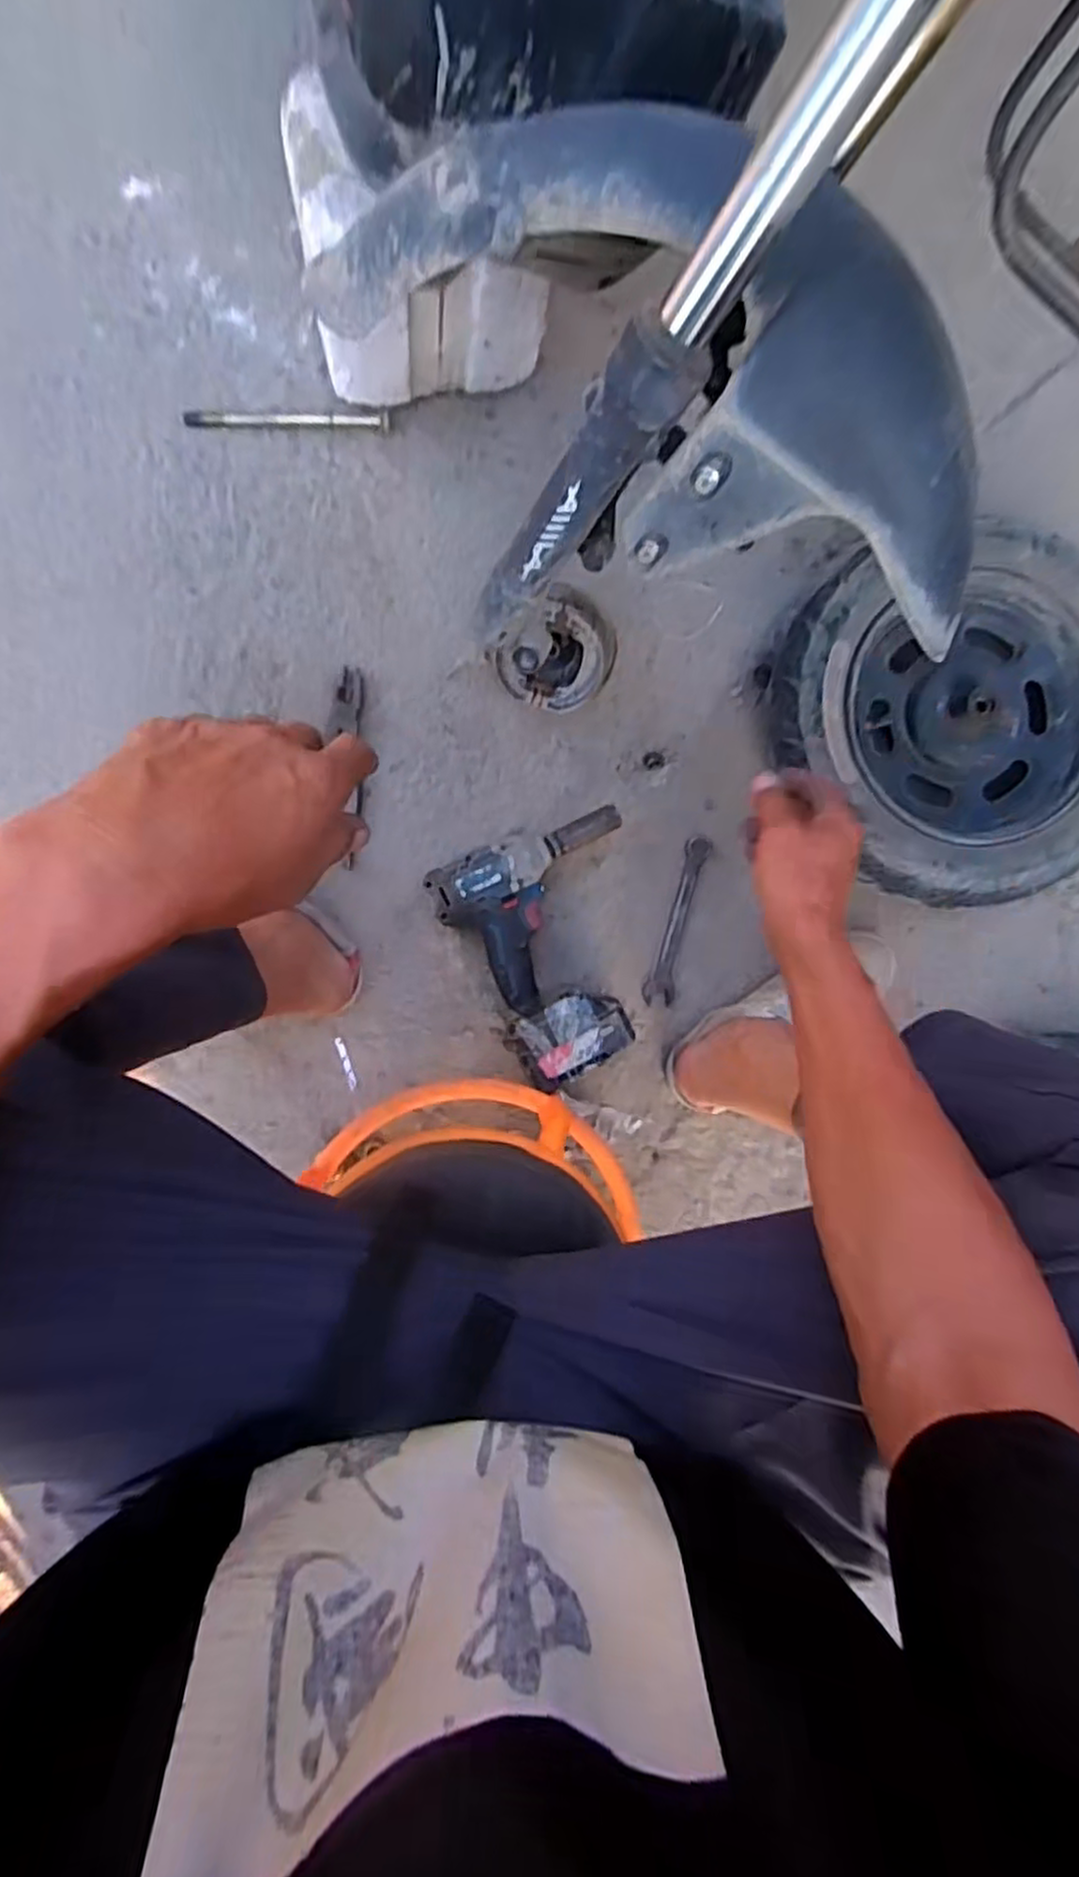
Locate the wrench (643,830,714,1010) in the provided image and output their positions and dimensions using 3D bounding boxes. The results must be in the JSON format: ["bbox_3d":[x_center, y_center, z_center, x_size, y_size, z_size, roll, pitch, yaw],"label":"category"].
[{"bbox_3d":[0.151,-0.019,0.783,0.033,0.006,0.184,16,92,-6],"label":"wrench"}]

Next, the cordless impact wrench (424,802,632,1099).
[{"bbox_3d":[0.006,0.016,0.730,0.179,0.078,0.240,-18,94,-7],"label":"cordless impact wrench"}]

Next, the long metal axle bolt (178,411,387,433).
[{"bbox_3d":[-0.245,-0.503,0.706,0.193,0.013,0.016,-1,94,-5],"label":"long metal axle bolt"}]

